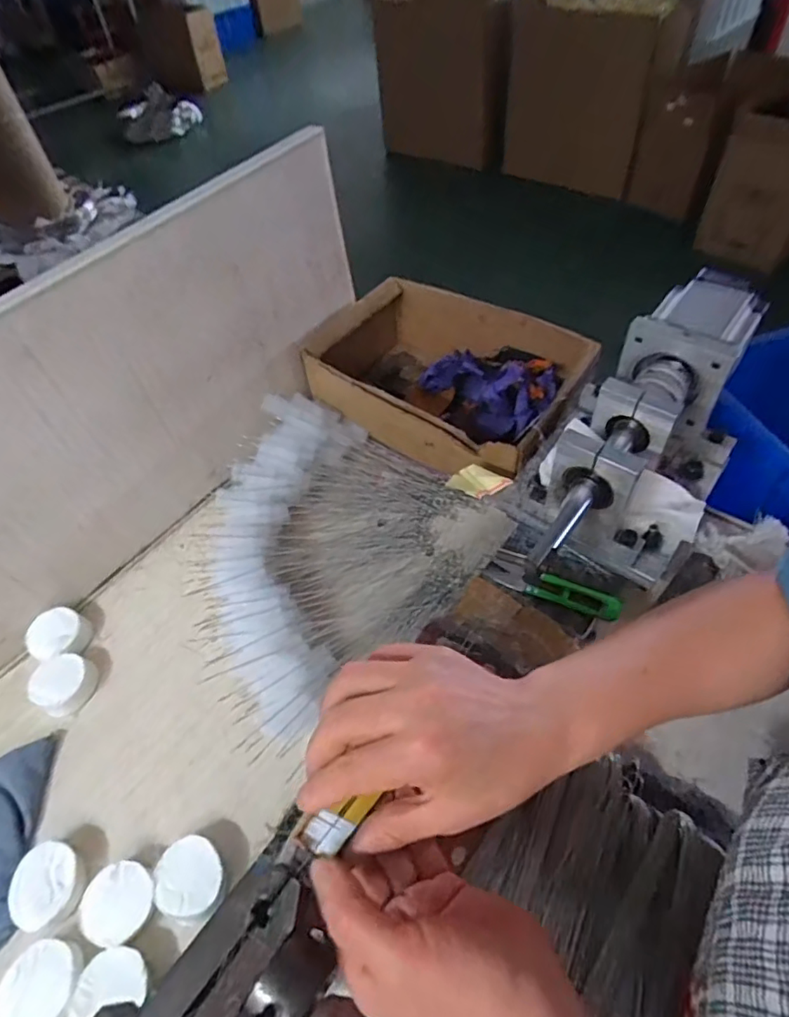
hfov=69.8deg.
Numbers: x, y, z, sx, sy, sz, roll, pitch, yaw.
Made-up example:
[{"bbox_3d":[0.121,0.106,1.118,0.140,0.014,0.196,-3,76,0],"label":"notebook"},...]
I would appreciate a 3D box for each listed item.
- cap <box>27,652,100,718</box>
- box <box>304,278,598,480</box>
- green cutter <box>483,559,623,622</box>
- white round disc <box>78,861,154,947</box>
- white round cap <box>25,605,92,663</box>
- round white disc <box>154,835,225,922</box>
[{"bbox_3d":[-0.292,0.151,0.495,0.049,0.022,0.049,-3,52,3],"label":"cap"},{"bbox_3d":[0.059,-0.146,0.645,0.278,0.097,0.215,24,58,22],"label":"box"},{"bbox_3d":[0.134,0.067,0.480,0.111,0.009,0.024,19,56,19],"label":"green cutter"},{"bbox_3d":[-0.189,0.274,0.393,0.046,0.021,0.046,-3,52,3],"label":"white round disc"},{"bbox_3d":[-0.311,0.118,0.525,0.045,0.024,0.048,-3,52,3],"label":"white round cap"},{"bbox_3d":[-0.143,0.261,0.399,0.045,0.020,0.047,-3,52,3],"label":"round white disc"}]

